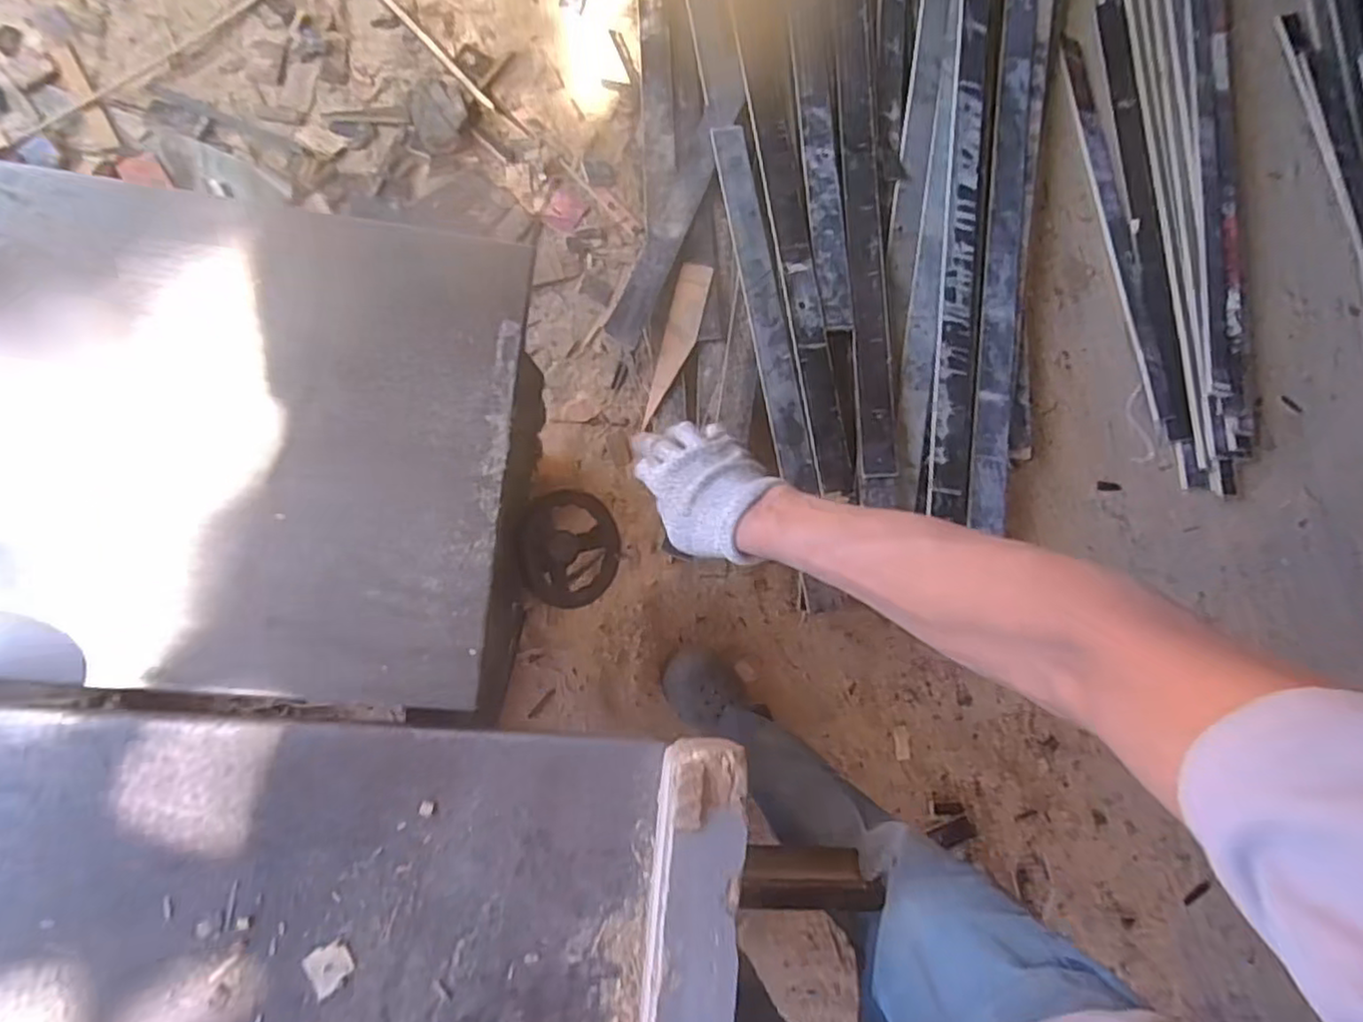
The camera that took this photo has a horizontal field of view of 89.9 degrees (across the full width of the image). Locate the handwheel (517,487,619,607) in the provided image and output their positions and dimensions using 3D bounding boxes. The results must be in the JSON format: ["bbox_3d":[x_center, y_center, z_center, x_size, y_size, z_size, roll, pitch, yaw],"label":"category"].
[{"bbox_3d":[-0.117,0.040,0.709,0.107,0.030,0.117,-6,93,-32],"label":"handwheel"}]

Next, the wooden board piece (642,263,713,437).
[{"bbox_3d":[-0.006,-0.320,1.322,0.059,0.017,0.315,14,92,-3],"label":"wooden board piece"}]

